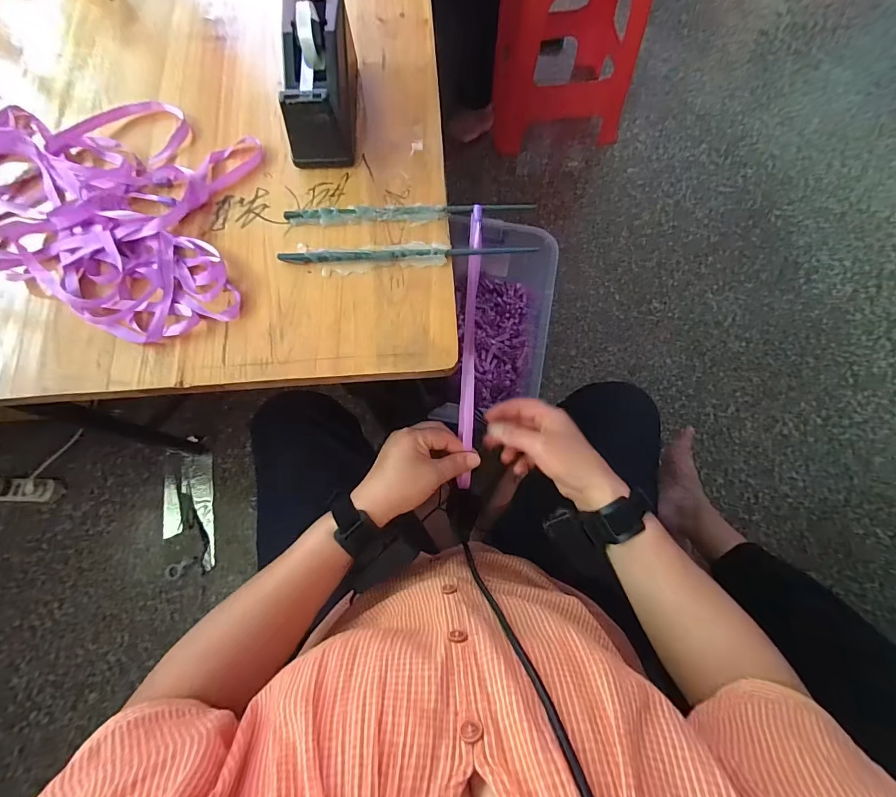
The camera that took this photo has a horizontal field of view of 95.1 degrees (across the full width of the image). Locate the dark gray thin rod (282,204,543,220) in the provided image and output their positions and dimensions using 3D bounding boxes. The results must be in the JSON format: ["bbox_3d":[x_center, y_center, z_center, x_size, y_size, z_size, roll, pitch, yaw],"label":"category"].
[{"bbox_3d":[-0.039,-0.178,0.388,0.226,0.009,0.011,-4,71,0],"label":"dark gray thin rod"}]

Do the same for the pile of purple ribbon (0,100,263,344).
[{"bbox_3d":[-0.366,-0.219,0.400,0.435,0.019,0.221,26,73,9],"label":"pile of purple ribbon"}]

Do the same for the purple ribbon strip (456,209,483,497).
[{"bbox_3d":[0.022,-0.040,0.423,0.015,0.014,0.287,3,103,2],"label":"purple ribbon strip"}]

